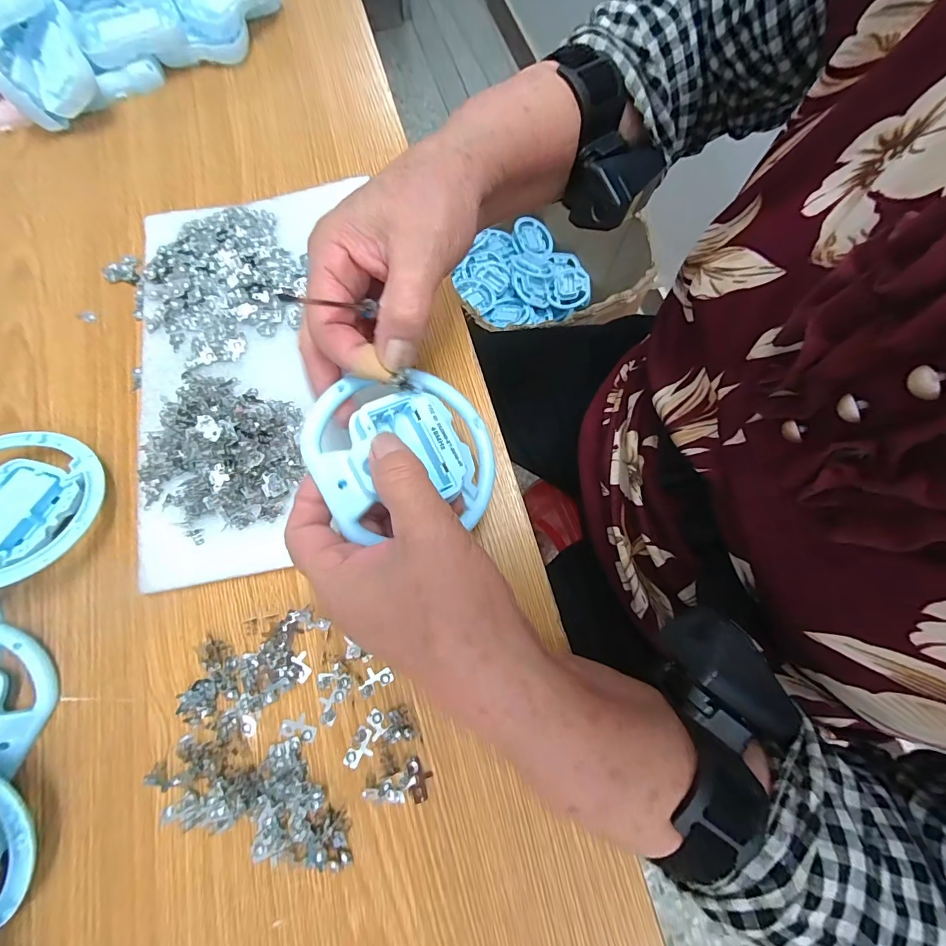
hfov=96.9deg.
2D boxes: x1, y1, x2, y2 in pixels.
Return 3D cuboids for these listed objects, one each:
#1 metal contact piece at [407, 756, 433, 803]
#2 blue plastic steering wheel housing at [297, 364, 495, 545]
[{"bbox_3d":[-0.029,0.166,0.228,0.013,0.009,0.019,-8,73,-1],"label":"metal contact piece"},{"bbox_3d":[-0.033,-0.013,0.222,0.097,0.031,0.085,-1,75,-36],"label":"blue plastic steering wheel housing"}]

